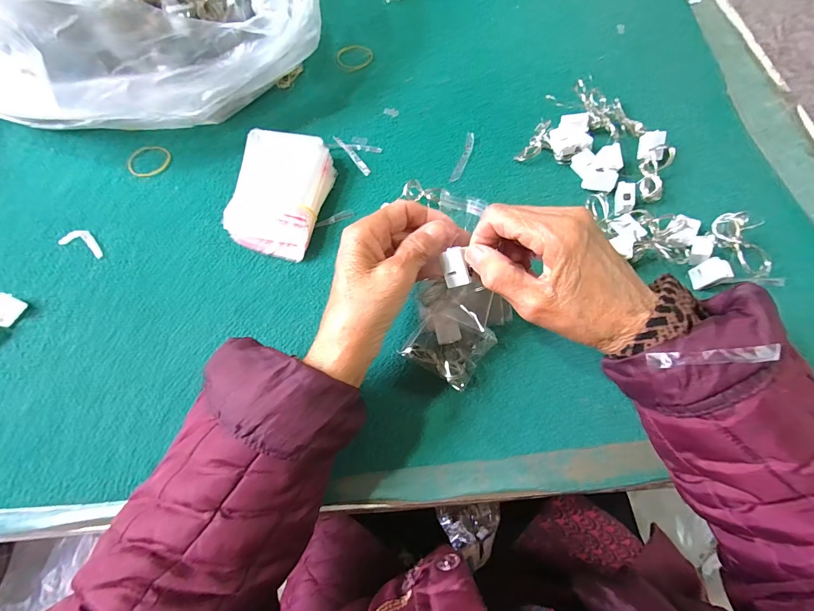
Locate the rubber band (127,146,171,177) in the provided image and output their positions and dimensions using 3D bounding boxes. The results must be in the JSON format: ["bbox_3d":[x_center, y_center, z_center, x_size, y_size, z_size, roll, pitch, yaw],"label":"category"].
[{"bbox_3d":[-0.284,-0.160,0.386,0.045,0.004,0.042,0,69,1],"label":"rubber band"}]

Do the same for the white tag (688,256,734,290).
[{"bbox_3d":[0.259,-0.028,0.300,0.006,0.030,0.021,5,64,-22],"label":"white tag"}]

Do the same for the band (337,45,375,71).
[{"bbox_3d":[-0.065,-0.309,0.436,0.043,0.005,0.041,0,69,1],"label":"band"}]

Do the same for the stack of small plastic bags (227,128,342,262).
[{"bbox_3d":[-0.123,-0.110,0.342,0.081,0.037,0.120,12,69,6],"label":"stack of small plastic bags"}]

